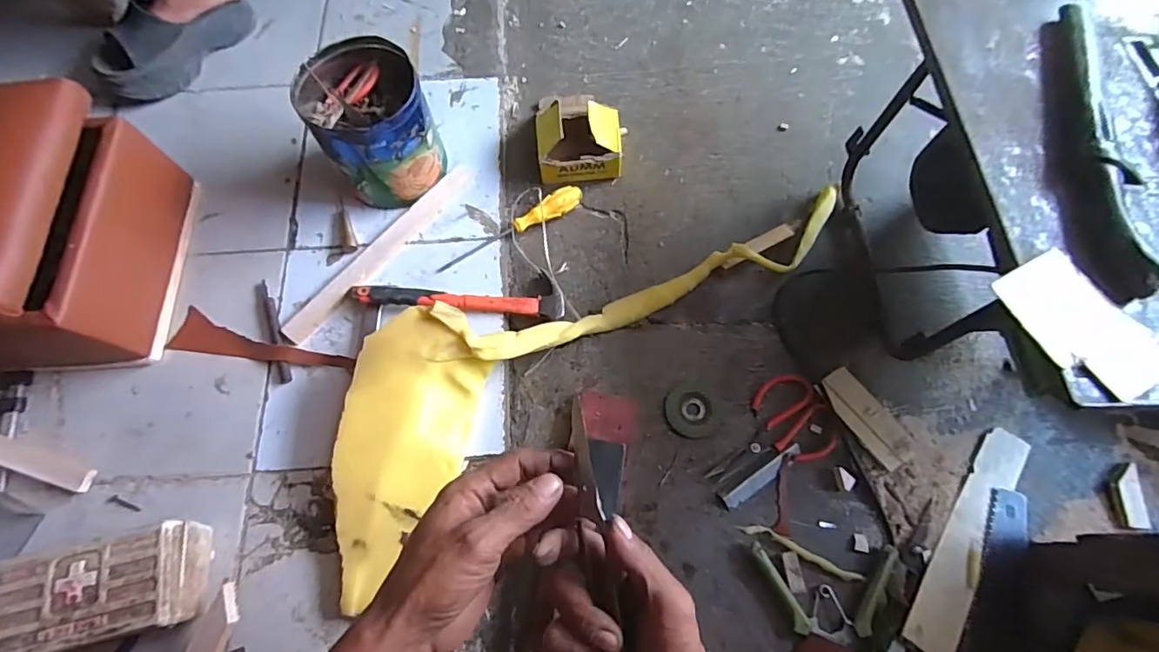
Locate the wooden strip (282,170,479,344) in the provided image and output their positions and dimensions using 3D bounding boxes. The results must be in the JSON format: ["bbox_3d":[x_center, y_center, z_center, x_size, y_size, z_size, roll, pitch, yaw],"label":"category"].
[{"bbox_3d":[-0.265,-0.106,0.701,0.036,0.007,0.329,36,72,13],"label":"wooden strip"}]

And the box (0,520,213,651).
[{"bbox_3d":[-0.472,0.267,0.518,0.157,0.080,0.091,-14,69,-6],"label":"box"}]

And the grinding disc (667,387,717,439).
[{"bbox_3d":[0.137,0.105,0.631,0.061,0.004,0.062,0,68,0],"label":"grinding disc"}]

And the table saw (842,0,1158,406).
[{"bbox_3d":[0.511,-0.120,0.570,0.337,0.254,0.474,2,68,0],"label":"table saw"}]

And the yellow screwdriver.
[{"bbox_3d":[-0.092,-0.134,0.710,0.225,0.021,0.028,-33,72,-12],"label":"yellow screwdriver"}]

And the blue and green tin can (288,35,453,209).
[{"bbox_3d":[-0.266,-0.257,0.683,0.136,0.151,0.144,0,68,0],"label":"blue and green tin can"}]

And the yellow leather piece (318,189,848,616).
[{"bbox_3d":[0.006,-0.010,0.638,0.772,0.063,0.237,-36,73,-13],"label":"yellow leather piece"}]

